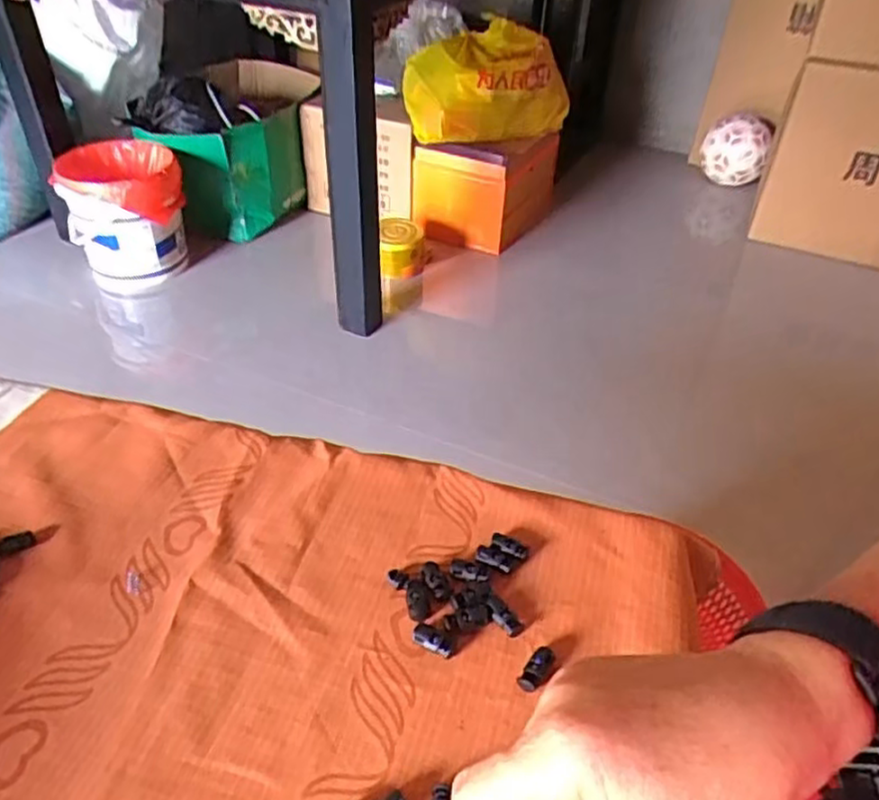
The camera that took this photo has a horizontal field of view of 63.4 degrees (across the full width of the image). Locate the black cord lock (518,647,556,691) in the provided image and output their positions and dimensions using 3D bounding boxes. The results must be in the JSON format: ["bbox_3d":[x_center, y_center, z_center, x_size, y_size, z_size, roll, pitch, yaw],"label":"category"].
[{"bbox_3d":[0.058,0.161,0.425,0.015,0.009,0.030,20,41,22],"label":"black cord lock"}]

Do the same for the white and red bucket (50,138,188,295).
[{"bbox_3d":[-0.742,-0.438,1.699,0.257,0.293,0.250,-12,42,-17],"label":"white and red bucket"}]

